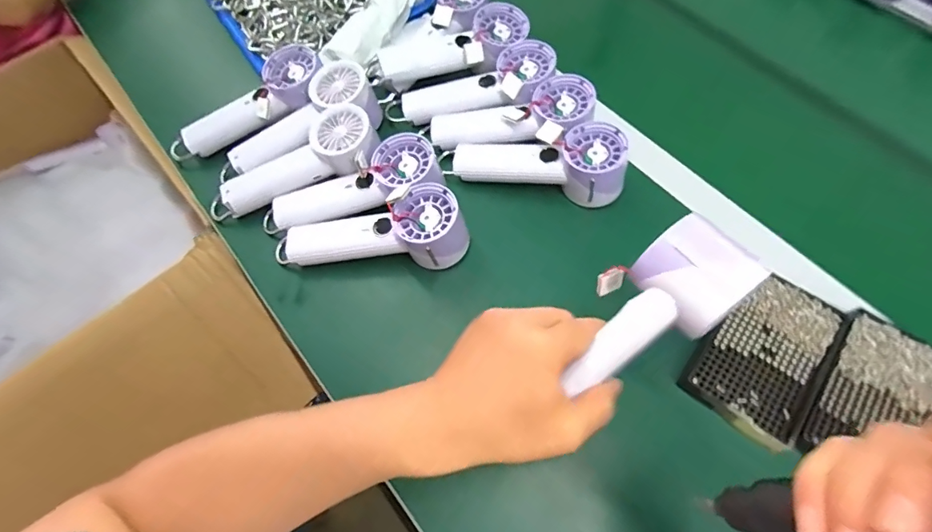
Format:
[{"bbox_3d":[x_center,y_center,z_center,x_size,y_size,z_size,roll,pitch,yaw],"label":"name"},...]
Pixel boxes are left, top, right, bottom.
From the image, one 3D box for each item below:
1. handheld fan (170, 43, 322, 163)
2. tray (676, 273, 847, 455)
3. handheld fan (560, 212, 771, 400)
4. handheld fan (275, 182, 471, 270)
[{"bbox_3d":[-0.249,-0.176,0.521,0.195,0.038,0.060,-34,68,4],"label":"handheld fan"},{"bbox_3d":[0.260,0.075,0.396,0.091,0.014,0.142,33,71,16],"label":"tray"},{"bbox_3d":[0.124,0.029,0.315,0.135,0.056,0.072,-46,69,11],"label":"handheld fan"},{"bbox_3d":[-0.093,-0.037,0.446,0.188,0.061,0.064,2,66,4],"label":"handheld fan"}]

